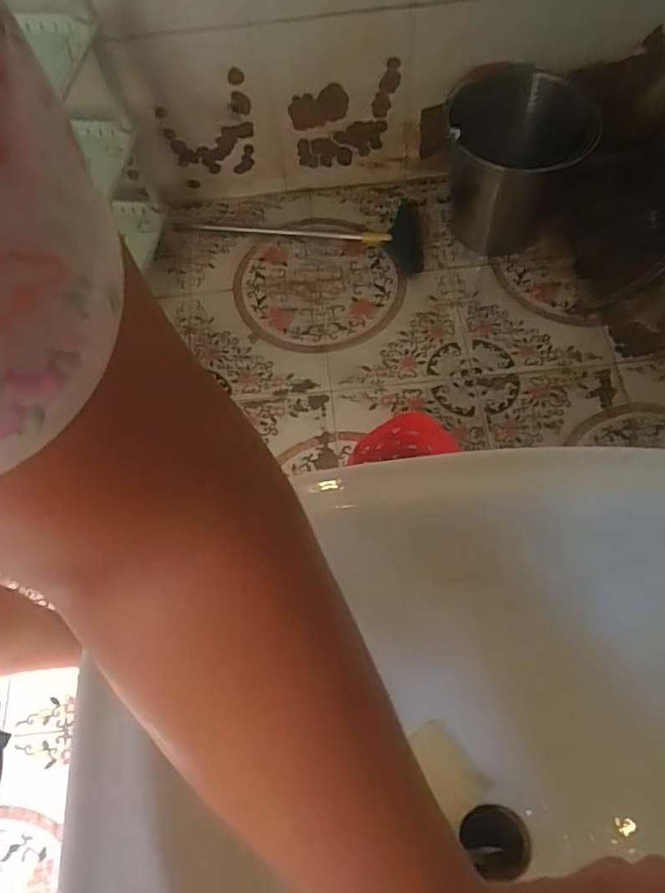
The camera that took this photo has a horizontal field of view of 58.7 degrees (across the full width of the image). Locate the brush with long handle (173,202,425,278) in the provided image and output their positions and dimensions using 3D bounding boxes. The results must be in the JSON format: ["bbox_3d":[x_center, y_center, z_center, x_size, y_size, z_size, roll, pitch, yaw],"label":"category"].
[{"bbox_3d":[-0.063,-0.569,1.470,0.601,0.036,0.242,8,66,6],"label":"brush with long handle"}]

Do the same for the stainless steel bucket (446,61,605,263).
[{"bbox_3d":[0.401,-0.663,1.375,0.308,0.263,0.323,-1,65,2],"label":"stainless steel bucket"}]

